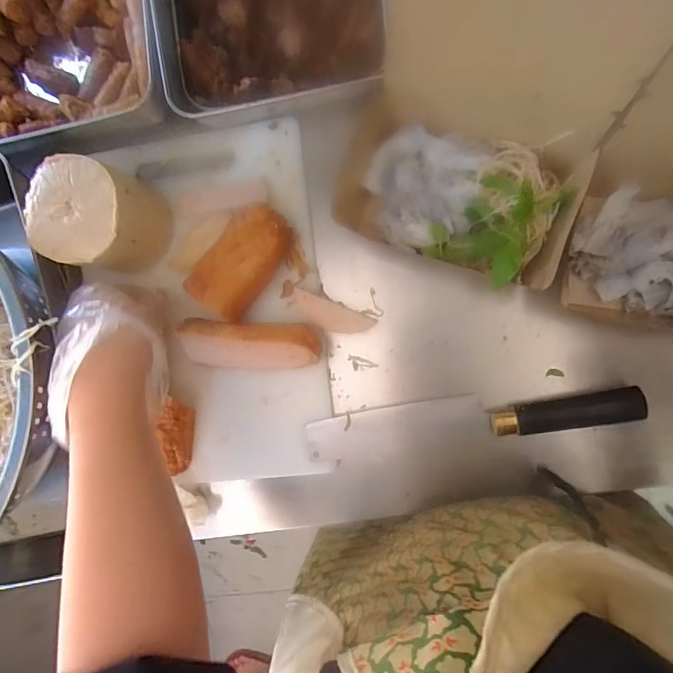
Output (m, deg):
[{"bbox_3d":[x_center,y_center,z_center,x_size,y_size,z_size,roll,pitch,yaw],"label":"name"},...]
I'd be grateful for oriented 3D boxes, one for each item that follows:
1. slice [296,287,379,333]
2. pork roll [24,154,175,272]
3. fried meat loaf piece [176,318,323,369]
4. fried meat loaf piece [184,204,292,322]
[{"bbox_3d":[-0.003,-0.019,0.445,0.082,0.013,0.026,22,92,-8],"label":"slice"},{"bbox_3d":[-0.219,-0.108,0.434,0.104,0.088,0.094,12,91,7],"label":"pork roll"},{"bbox_3d":[-0.082,0.009,0.442,0.135,0.046,0.046,3,90,7],"label":"fried meat loaf piece"},{"bbox_3d":[-0.088,-0.071,0.437,0.059,0.051,0.111,38,94,6],"label":"fried meat loaf piece"}]

